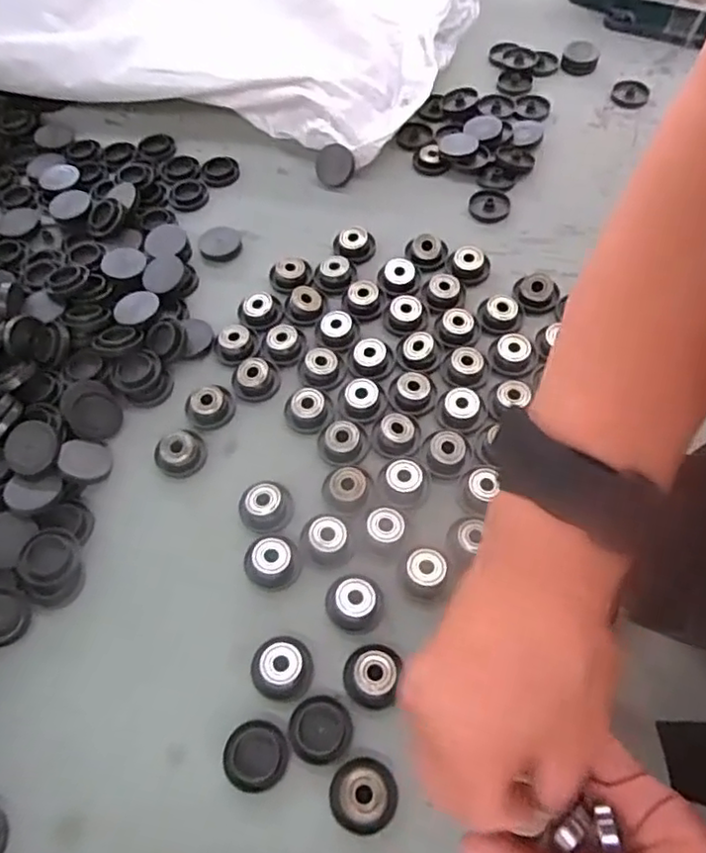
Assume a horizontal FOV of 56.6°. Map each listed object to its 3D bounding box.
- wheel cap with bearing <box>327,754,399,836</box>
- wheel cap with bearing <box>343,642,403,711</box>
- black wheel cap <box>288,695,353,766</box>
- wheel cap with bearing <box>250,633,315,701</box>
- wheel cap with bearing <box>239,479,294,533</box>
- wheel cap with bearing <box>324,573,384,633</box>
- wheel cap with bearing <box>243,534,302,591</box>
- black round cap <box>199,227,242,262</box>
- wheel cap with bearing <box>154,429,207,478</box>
[{"bbox_3d":[0.005,0.174,0.310,0.031,0.010,0.031,-2,59,3],"label":"wheel cap with bearing"},{"bbox_3d":[0.010,0.128,0.340,0.028,0.011,0.032,13,61,11],"label":"wheel cap with bearing"},{"bbox_3d":[-0.016,0.151,0.327,0.031,0.007,0.030,-2,59,3],"label":"black wheel cap"},{"bbox_3d":[-0.038,0.125,0.344,0.033,0.012,0.032,-2,59,3],"label":"wheel cap with bearing"},{"bbox_3d":[-0.053,0.046,0.392,0.031,0.011,0.035,-22,60,-10],"label":"wheel cap with bearing"},{"bbox_3d":[0.001,0.095,0.360,0.031,0.013,0.031,-2,59,3],"label":"wheel cap with bearing"},{"bbox_3d":[-0.047,0.076,0.374,0.031,0.010,0.031,-2,59,3],"label":"wheel cap with bearing"},{"bbox_3d":[-0.104,-0.142,0.512,0.032,0.009,0.035,-2,59,3],"label":"black round cap"},{"bbox_3d":[-0.109,0.017,0.413,0.031,0.012,0.026,-31,62,-14],"label":"wheel cap with bearing"}]

